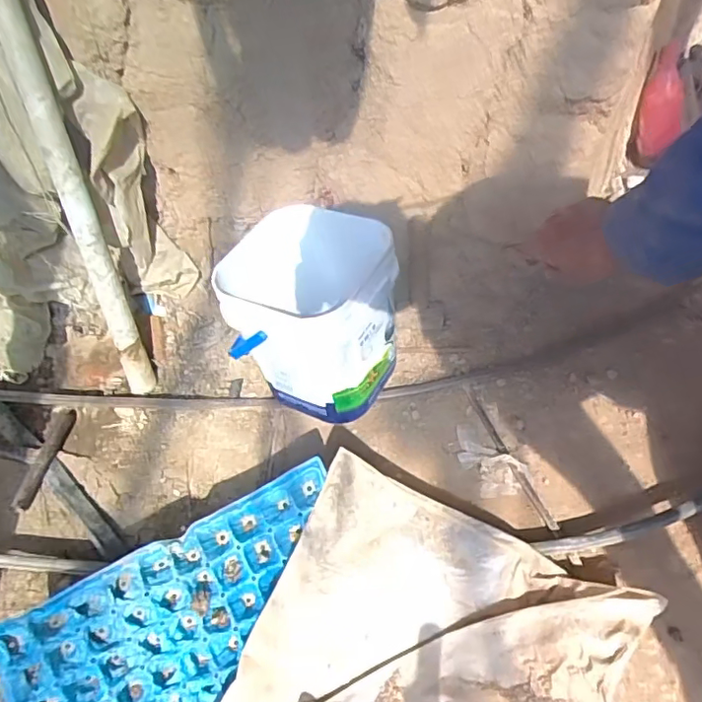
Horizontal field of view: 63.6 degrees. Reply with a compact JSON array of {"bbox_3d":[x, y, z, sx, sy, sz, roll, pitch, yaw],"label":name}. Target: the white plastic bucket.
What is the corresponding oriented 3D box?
[{"bbox_3d":[-0.046,-0.056,0.914,0.227,0.232,0.232,18,54,17],"label":"white plastic bucket"}]

